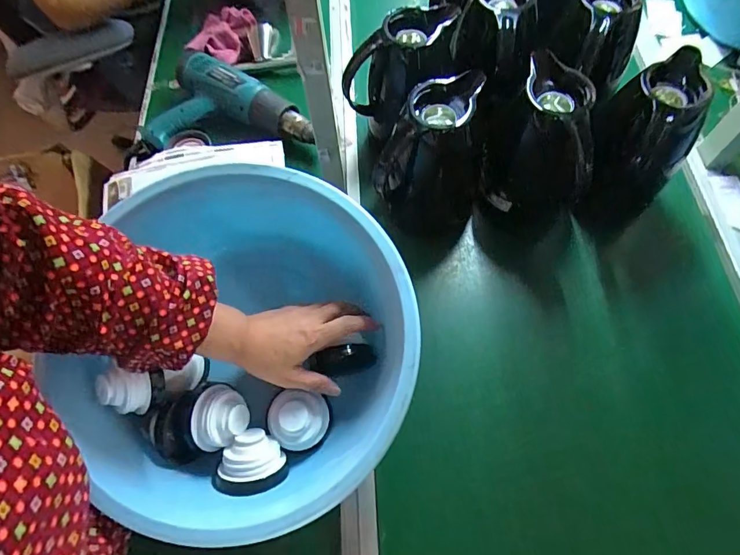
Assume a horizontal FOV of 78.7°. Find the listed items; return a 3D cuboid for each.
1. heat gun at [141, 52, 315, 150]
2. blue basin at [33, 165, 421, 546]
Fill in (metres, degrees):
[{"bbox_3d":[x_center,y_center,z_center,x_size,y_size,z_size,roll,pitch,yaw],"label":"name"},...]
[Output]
[{"bbox_3d":[-0.223,-0.278,0.716,0.285,0.068,0.160,-2,66,0],"label":"heat gun"},{"bbox_3d":[-0.132,0.081,0.490,0.352,0.169,0.348,0,66,1],"label":"blue basin"}]

